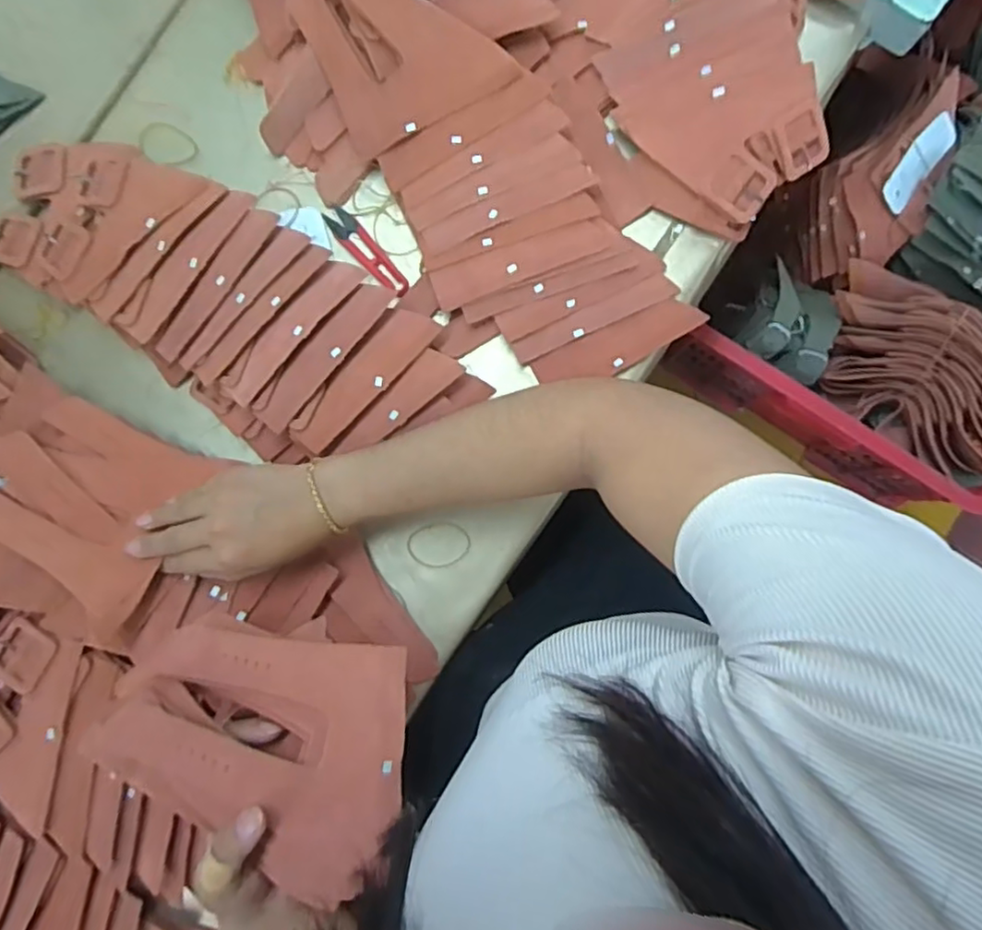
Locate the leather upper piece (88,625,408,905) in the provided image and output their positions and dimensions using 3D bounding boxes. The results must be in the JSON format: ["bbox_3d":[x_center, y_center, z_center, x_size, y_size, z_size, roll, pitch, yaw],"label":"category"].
[{"bbox_3d":[-0.141,0.174,0.371,0.174,0.031,0.148,6,87,2],"label":"leather upper piece"}]

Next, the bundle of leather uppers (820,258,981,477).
[{"bbox_3d":[0.517,-0.122,0.783,0.265,0.112,0.132,45,89,3],"label":"bundle of leather uppers"}]

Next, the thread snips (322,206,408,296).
[{"bbox_3d":[-0.111,-0.186,0.563,0.024,0.009,0.103,-39,87,-1],"label":"thread snips"}]

